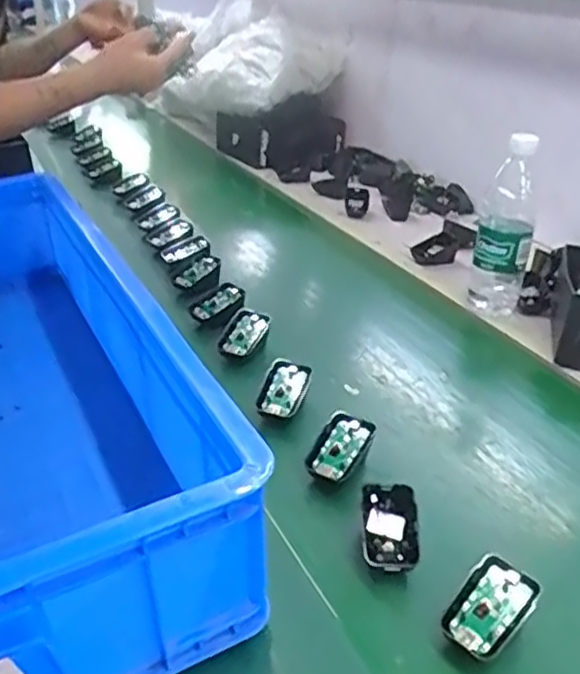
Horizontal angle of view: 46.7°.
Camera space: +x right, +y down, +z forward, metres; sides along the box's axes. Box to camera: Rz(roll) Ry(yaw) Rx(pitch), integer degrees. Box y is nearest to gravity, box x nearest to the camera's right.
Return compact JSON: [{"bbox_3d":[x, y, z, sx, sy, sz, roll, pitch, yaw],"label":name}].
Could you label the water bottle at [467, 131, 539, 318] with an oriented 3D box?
[{"bbox_3d":[0.271,-0.135,0.847,0.067,0.216,0.060,9,29,14],"label":"water bottle"}]

